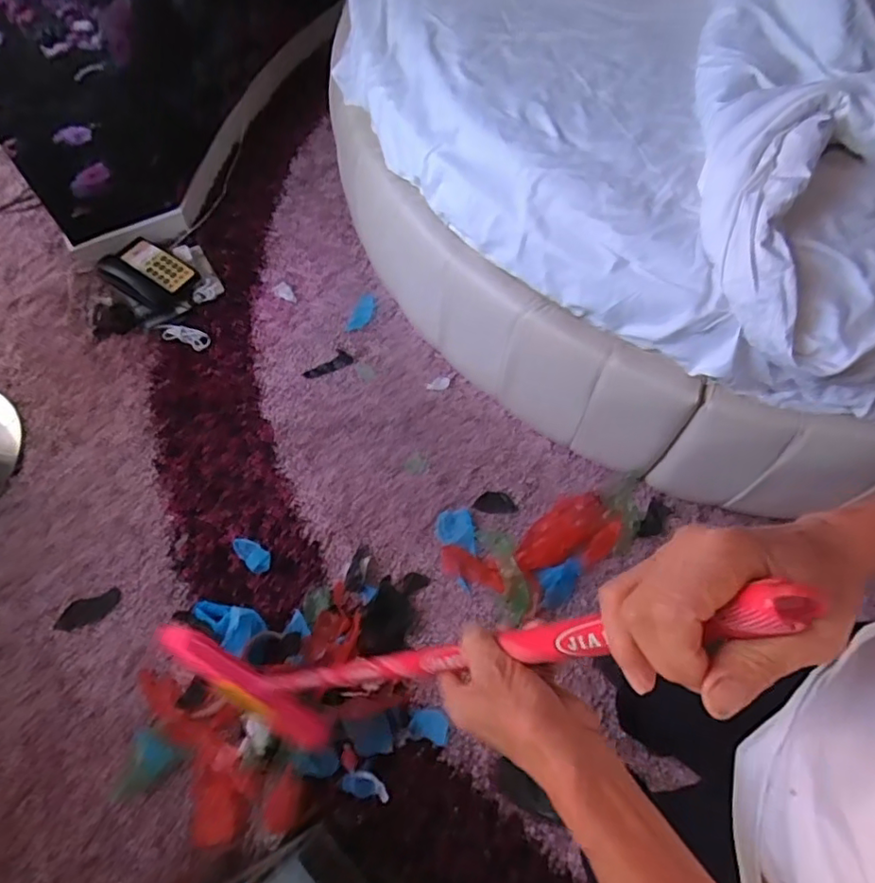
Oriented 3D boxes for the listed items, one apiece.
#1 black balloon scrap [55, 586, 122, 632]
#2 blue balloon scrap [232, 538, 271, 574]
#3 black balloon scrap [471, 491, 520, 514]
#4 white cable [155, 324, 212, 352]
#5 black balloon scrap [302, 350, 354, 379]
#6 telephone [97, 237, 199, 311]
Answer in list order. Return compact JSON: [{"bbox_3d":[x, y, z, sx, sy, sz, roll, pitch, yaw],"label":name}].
[{"bbox_3d":[-0.697,0.338,1.157,0.126,0.005,0.053,-20,66,-11],"label":"black balloon scrap"},{"bbox_3d":[-0.391,0.236,1.217,0.100,0.021,0.048,31,66,13],"label":"blue balloon scrap"},{"bbox_3d":[0.130,0.137,1.299,0.097,0.005,0.056,6,60,0],"label":"black balloon scrap"},{"bbox_3d":[-0.641,-0.267,1.461,0.138,0.021,0.051,18,64,7],"label":"white cable"},{"bbox_3d":[-0.272,-0.188,1.444,0.127,0.009,0.046,-30,70,-14],"label":"black balloon scrap"},{"bbox_3d":[-0.743,-0.431,1.488,0.231,0.082,0.160,33,67,14],"label":"telephone"}]

